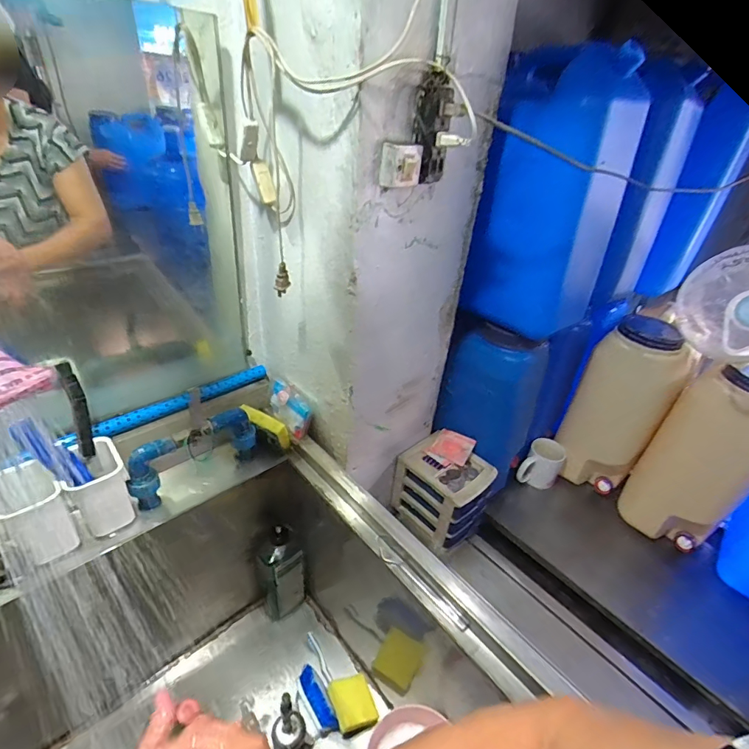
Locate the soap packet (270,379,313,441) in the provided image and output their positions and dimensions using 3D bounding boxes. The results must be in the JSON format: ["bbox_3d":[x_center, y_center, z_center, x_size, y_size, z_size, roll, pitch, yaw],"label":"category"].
[{"bbox_3d":[-0.153,0.058,0.773,0.050,0.068,0.107,-17,40,-29],"label":"soap packet"}]

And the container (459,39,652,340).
[{"bbox_3d":[0.279,-0.270,0.681,0.199,0.376,0.177,29,41,30],"label":"container"}]

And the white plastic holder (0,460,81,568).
[{"bbox_3d":[-0.443,0.180,0.550,0.075,0.116,0.068,29,41,30],"label":"white plastic holder"}]

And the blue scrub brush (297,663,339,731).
[{"bbox_3d":[-0.104,0.583,0.759,0.042,0.043,0.114,-18,41,-30],"label":"blue scrub brush"}]

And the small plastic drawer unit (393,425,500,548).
[{"bbox_3d":[0.149,0.246,0.895,0.133,0.181,0.171,-26,46,-37],"label":"small plastic drawer unit"}]

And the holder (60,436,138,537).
[{"bbox_3d":[-0.386,0.160,0.598,0.068,0.107,0.076,-22,43,-34],"label":"holder"}]

